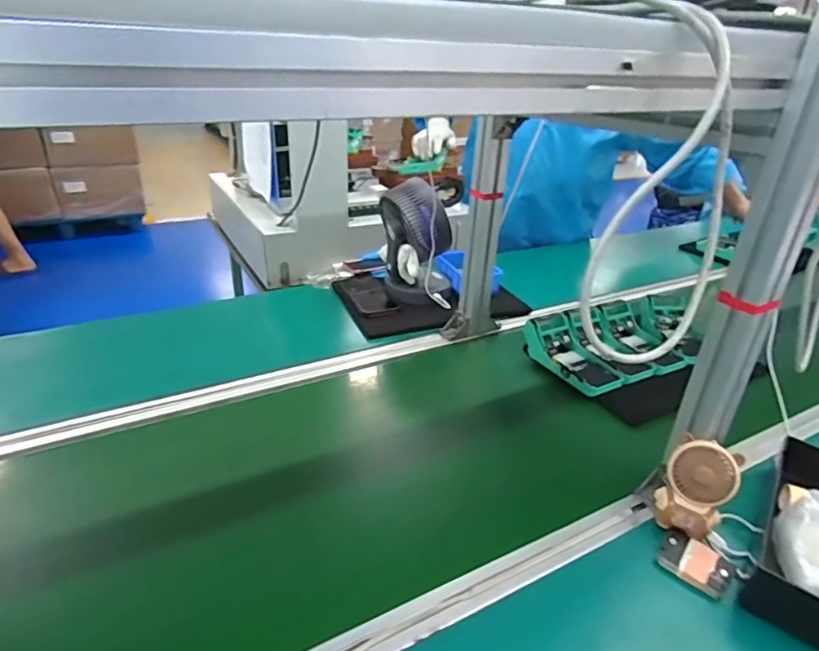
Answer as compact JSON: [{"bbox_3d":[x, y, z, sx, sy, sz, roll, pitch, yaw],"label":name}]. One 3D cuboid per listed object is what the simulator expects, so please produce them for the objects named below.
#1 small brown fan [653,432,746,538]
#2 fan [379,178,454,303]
[{"bbox_3d":[0.311,0.182,0.583,0.066,0.100,0.059,23,34,32],"label":"small brown fan"},{"bbox_3d":[0.015,-0.151,1.026,0.144,0.223,0.153,3,28,0],"label":"fan"}]

